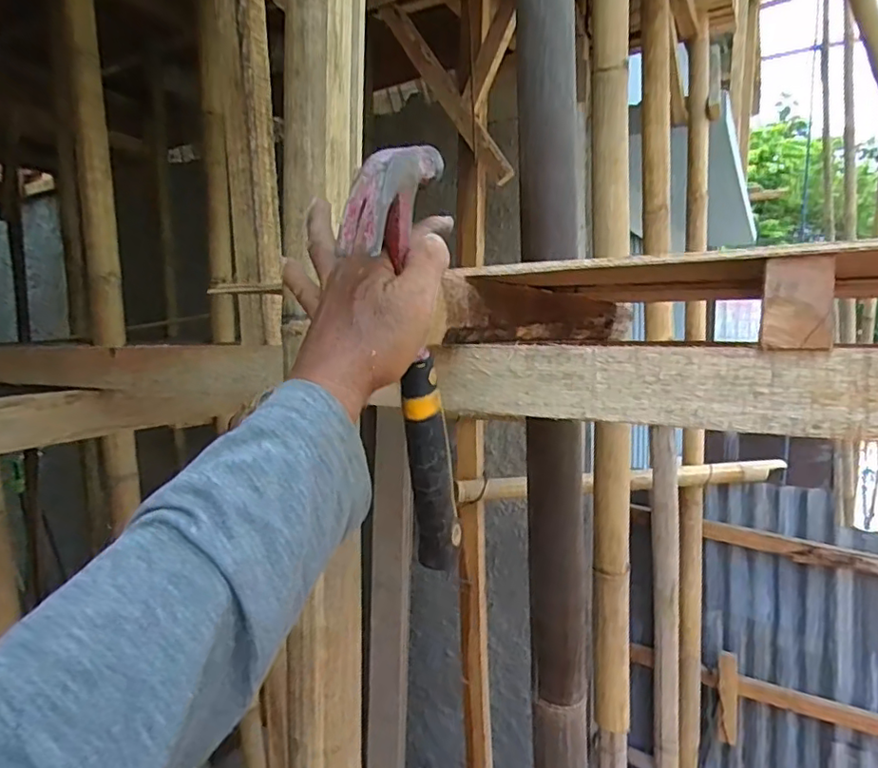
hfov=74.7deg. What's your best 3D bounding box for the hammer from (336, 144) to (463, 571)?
[{"bbox_3d":[-0.012,-0.002,0.367,0.028,0.272,0.092,1,27,16],"label":"hammer"}]

